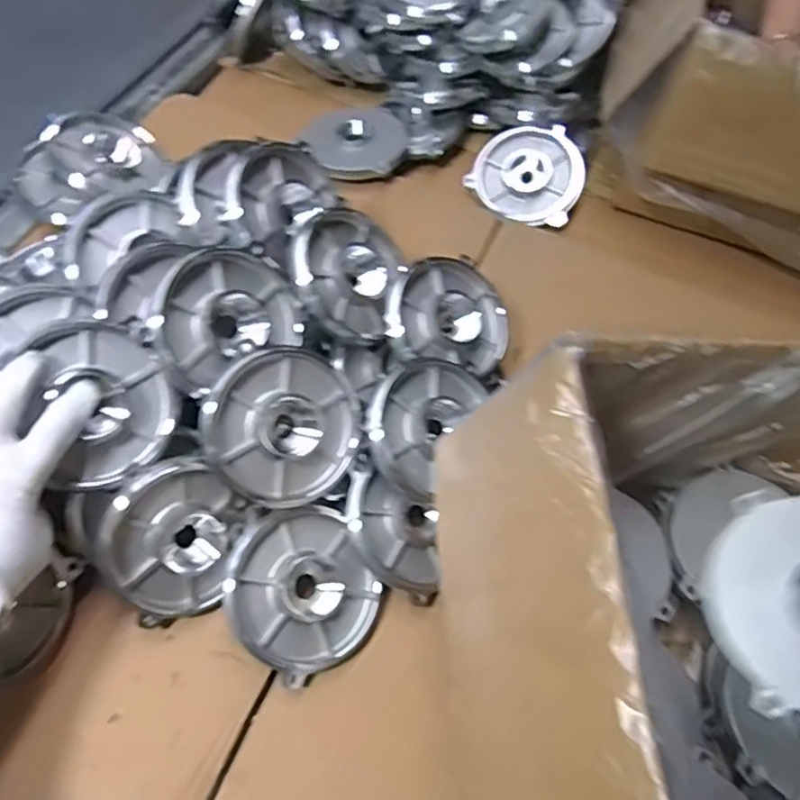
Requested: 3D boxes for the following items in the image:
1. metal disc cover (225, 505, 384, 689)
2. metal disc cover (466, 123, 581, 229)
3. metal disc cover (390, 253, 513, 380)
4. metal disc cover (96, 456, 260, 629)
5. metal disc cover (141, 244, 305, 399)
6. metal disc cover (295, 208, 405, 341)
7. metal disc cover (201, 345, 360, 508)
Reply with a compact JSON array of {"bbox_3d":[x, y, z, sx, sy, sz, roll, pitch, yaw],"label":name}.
[{"bbox_3d":[-0.068,0.134,0.472,0.100,0.016,0.110,-29,89,-27],"label":"metal disc cover"},{"bbox_3d":[0.142,-0.252,0.737,0.119,0.016,0.114,27,86,14],"label":"metal disc cover"},{"bbox_3d":[0.047,-0.075,0.566,0.112,0.030,0.099,20,72,-22],"label":"metal disc cover"},{"bbox_3d":[-0.148,0.098,0.454,0.095,0.105,0.034,-34,25,-22],"label":"metal disc cover"},{"bbox_3d":[-0.121,-0.060,0.467,0.108,0.029,0.087,-40,111,-30],"label":"metal disc cover"},{"bbox_3d":[-0.041,-0.105,0.535,0.091,0.032,0.100,22,76,-32],"label":"metal disc cover"},{"bbox_3d":[-0.081,0.018,0.473,0.105,0.014,0.107,45,74,-19],"label":"metal disc cover"}]

